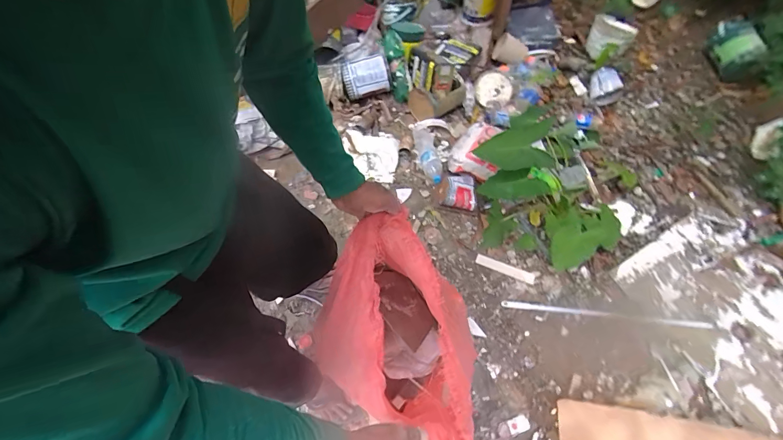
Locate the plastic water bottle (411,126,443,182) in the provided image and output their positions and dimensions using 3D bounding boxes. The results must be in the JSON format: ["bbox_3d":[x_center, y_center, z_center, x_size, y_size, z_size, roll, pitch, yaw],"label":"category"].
[{"bbox_3d":[0.151,-0.277,1.502,0.082,0.070,0.301,-10,52,-3],"label":"plastic water bottle"}]

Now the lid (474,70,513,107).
[{"bbox_3d":[0.475,-0.617,1.712,0.160,0.027,0.197,-32,66,15],"label":"lid"}]

